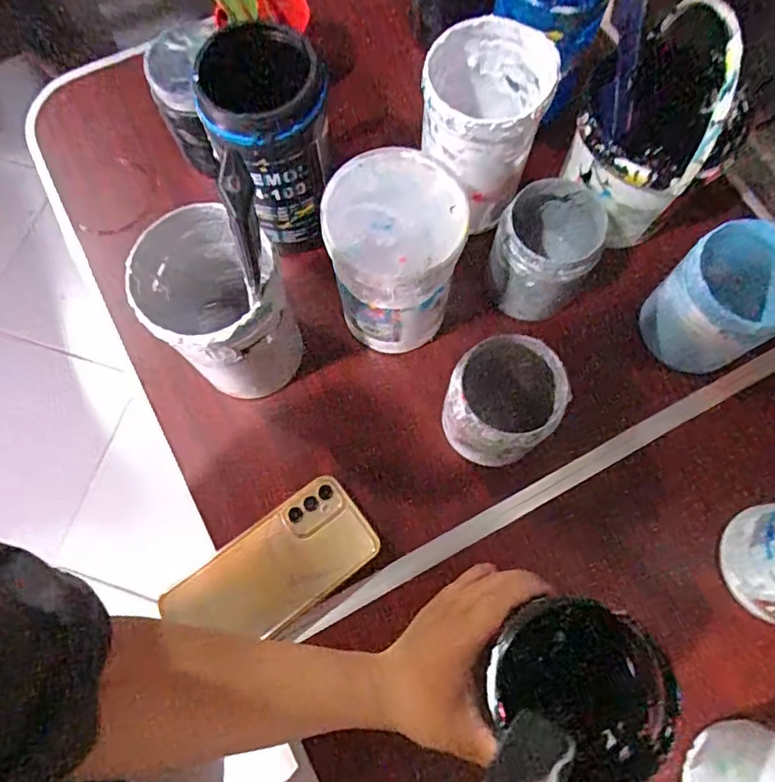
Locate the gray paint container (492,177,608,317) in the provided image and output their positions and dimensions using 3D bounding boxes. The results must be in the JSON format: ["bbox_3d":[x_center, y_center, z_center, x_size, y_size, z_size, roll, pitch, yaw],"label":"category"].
[{"bbox_3d":[0.130,-0.116,0.477,0.079,0.074,0.098,25,75,8],"label":"gray paint container"}]

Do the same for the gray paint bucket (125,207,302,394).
[{"bbox_3d":[-0.122,-0.055,0.439,0.089,0.156,0.098,-34,76,-9],"label":"gray paint bucket"}]

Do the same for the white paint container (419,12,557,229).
[{"bbox_3d":[0.075,-0.217,0.474,0.090,0.126,0.107,20,74,6],"label":"white paint container"}]

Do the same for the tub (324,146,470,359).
[{"bbox_3d":[0.006,-0.095,0.448,0.089,0.159,0.092,0,73,0],"label":"tub"}]

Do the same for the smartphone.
[{"bbox_3d":[-0.088,0.141,0.444,0.157,0.006,0.076,-37,76,-11],"label":"smartphone"}]

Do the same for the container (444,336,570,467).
[{"bbox_3d":[0.087,0.012,0.443,0.077,0.098,0.080,0,73,0],"label":"container"}]

